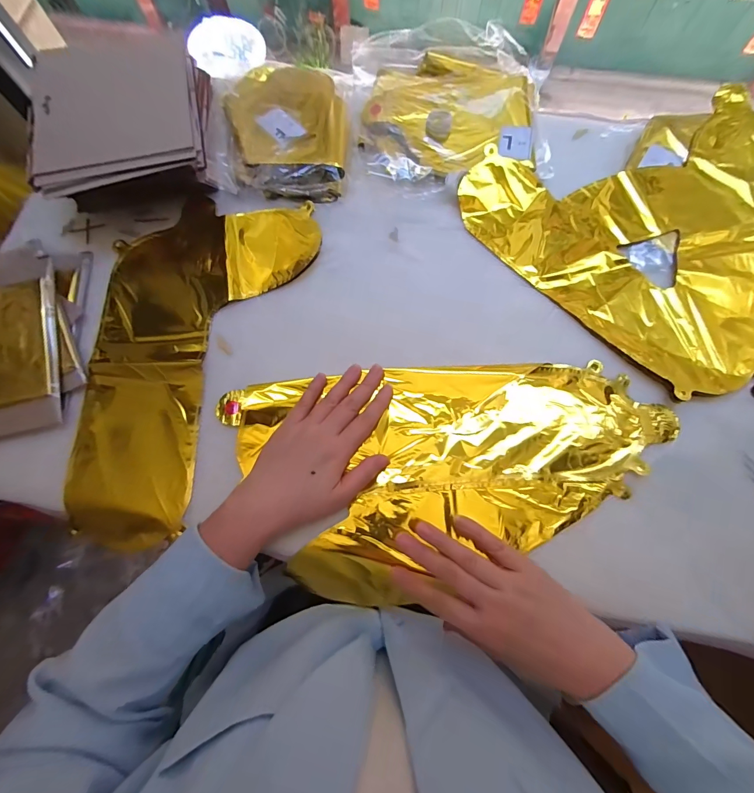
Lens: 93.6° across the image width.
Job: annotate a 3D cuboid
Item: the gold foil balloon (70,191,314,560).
[{"bbox_3d":[-0.230,-0.059,0.391,0.201,0.006,0.404,20,76,6],"label":"gold foil balloon"}]

